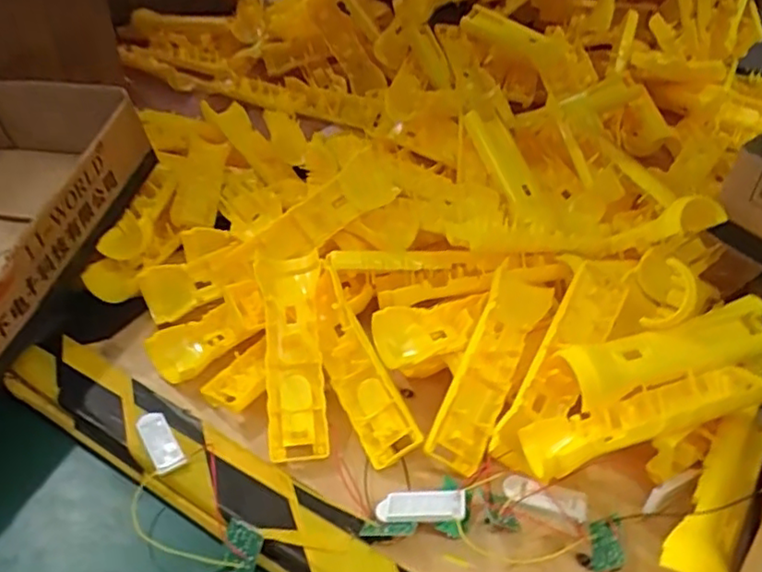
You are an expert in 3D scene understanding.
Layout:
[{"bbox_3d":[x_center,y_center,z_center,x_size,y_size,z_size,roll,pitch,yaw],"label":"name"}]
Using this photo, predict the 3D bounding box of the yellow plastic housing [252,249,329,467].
[{"bbox_3d":[-0.067,0.050,0.486,0.045,0.027,0.156,-4,60,-8],"label":"yellow plastic housing"}]

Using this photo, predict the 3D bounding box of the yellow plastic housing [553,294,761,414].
[{"bbox_3d":[0.222,0.054,0.482,0.181,0.040,0.051,-12,44,-16],"label":"yellow plastic housing"}]

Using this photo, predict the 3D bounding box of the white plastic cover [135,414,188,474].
[{"bbox_3d":[-0.161,0.114,0.465,0.021,0.008,0.052,-23,48,-26],"label":"white plastic cover"}]

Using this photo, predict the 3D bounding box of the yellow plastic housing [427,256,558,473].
[{"bbox_3d":[0.080,0.058,0.482,0.047,0.018,0.159,34,68,-15],"label":"yellow plastic housing"}]

